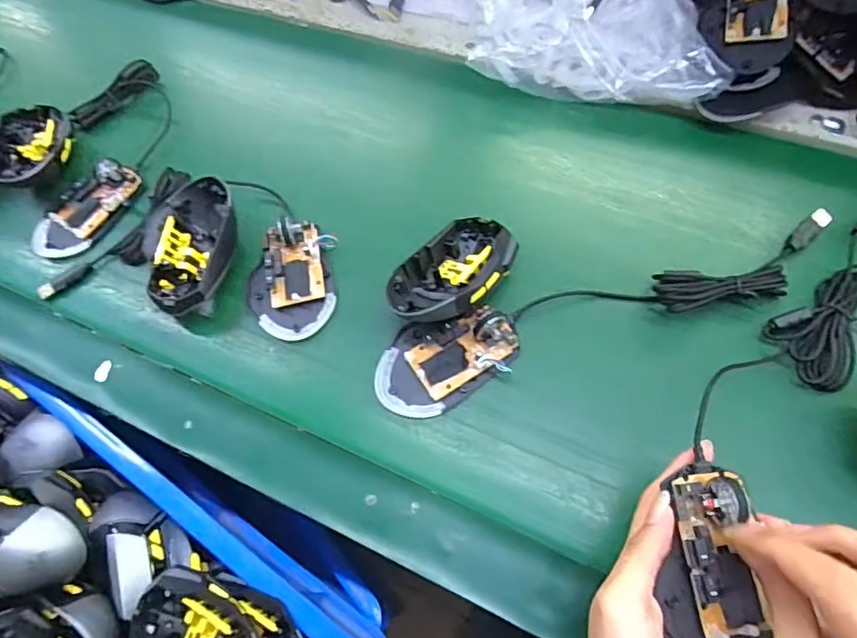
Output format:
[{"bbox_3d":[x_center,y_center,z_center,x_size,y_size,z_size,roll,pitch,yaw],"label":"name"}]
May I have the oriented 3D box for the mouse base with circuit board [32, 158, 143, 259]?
[{"bbox_3d":[-0.320,-0.102,0.498,0.051,0.024,0.109,39,83,25],"label":"mouse base with circuit board"}]

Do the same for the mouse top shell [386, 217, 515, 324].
[{"bbox_3d":[0.016,-0.033,0.415,0.067,0.048,0.108,32,62,22],"label":"mouse top shell"}]

